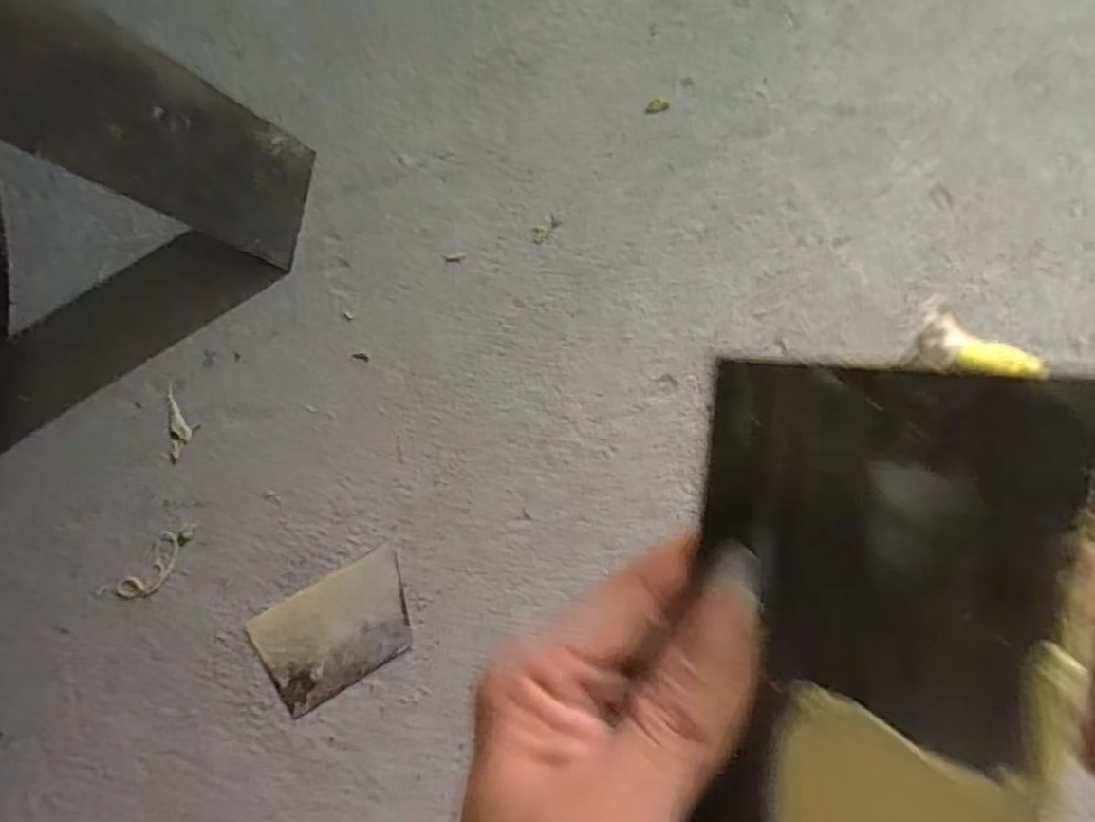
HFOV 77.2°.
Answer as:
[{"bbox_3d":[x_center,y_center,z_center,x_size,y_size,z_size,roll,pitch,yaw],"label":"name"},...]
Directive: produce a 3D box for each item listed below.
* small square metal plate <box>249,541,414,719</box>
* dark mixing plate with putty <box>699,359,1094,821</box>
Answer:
[{"bbox_3d":[-0.142,0.150,0.470,0.105,0.004,0.070,-30,82,-7],"label":"small square metal plate"},{"bbox_3d":[0.058,0.060,0.134,0.004,0.071,0.135,3,93,-38],"label":"dark mixing plate with putty"}]

